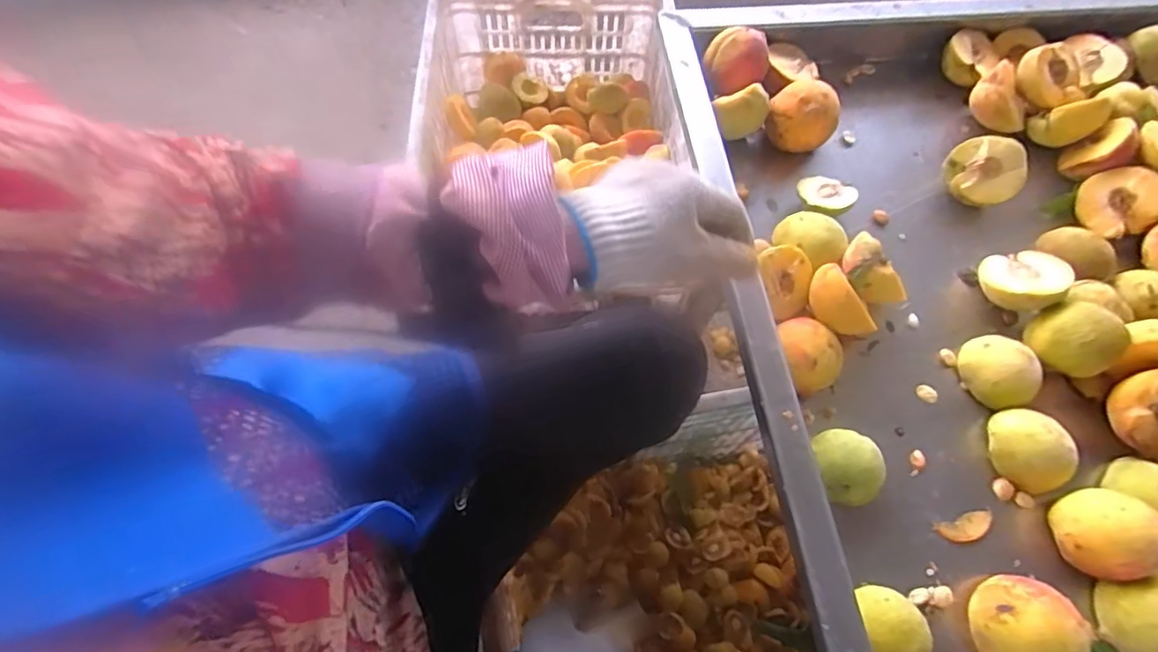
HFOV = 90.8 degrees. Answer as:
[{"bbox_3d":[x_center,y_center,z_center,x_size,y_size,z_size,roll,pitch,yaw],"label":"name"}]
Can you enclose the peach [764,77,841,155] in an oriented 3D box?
[{"bbox_3d":[0.207,-0.192,0.532,0.062,0.051,0.055,29,66,10],"label":"peach"}]

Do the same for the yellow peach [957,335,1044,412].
[{"bbox_3d":[0.329,0.035,0.447,0.047,0.029,0.056,-22,68,-13],"label":"yellow peach"}]

